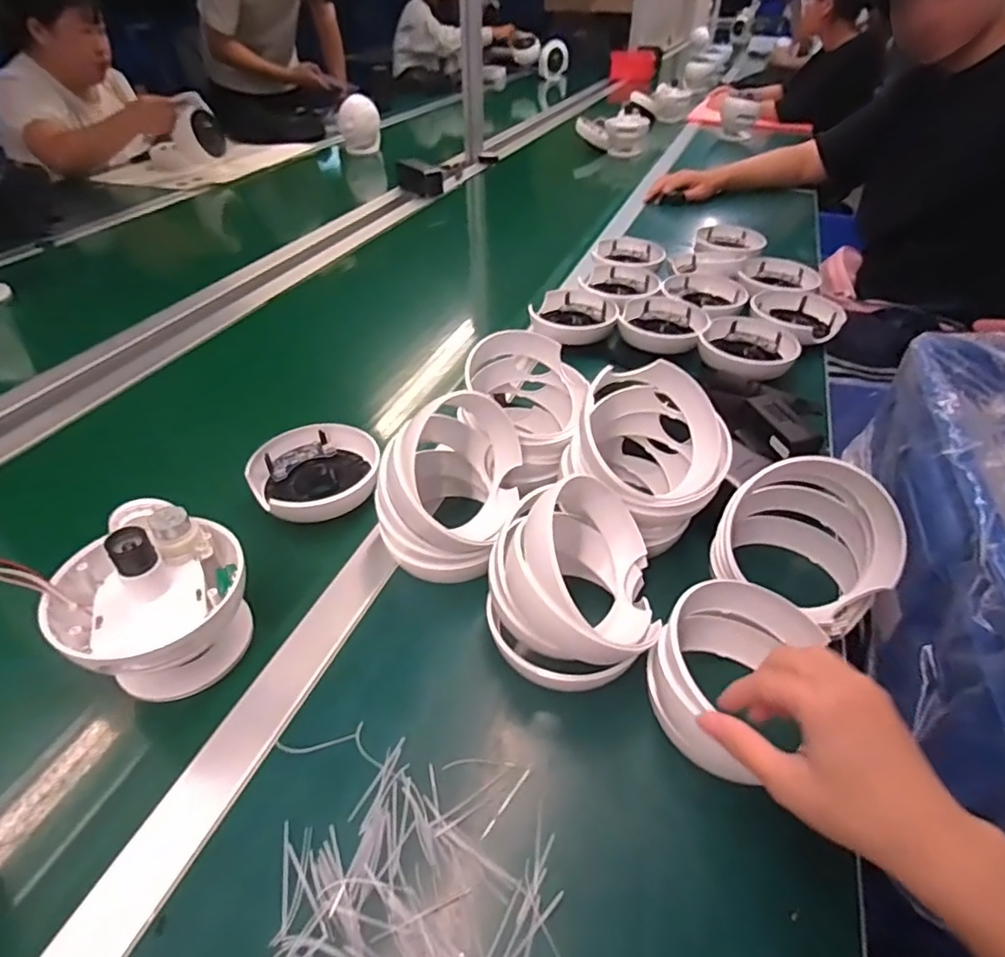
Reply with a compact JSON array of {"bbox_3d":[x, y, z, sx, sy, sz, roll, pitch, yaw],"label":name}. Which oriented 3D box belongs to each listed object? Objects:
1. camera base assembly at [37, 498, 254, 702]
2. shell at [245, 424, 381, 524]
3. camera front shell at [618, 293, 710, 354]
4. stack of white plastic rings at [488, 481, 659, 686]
[{"bbox_3d":[-0.239,0.082,0.397,0.105,0.116,0.111,1,41,-1],"label":"camera base assembly"},{"bbox_3d":[-0.174,-0.004,0.544,0.116,0.034,0.109,-15,44,-19],"label":"shell"},{"bbox_3d":[0.212,-0.207,0.762,0.109,0.028,0.117,1,41,-1],"label":"camera front shell"},{"bbox_3d":[0.050,0.065,0.402,0.117,0.108,0.121,12,42,11],"label":"stack of white plastic rings"}]

